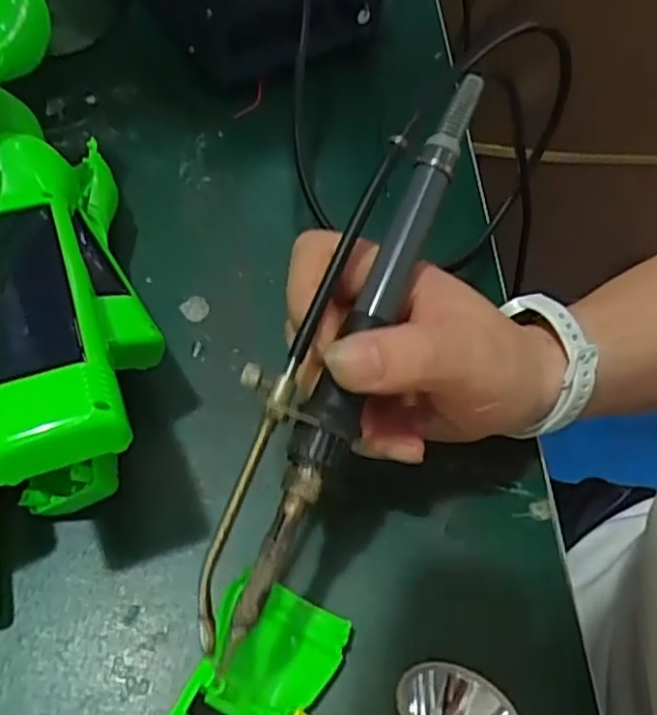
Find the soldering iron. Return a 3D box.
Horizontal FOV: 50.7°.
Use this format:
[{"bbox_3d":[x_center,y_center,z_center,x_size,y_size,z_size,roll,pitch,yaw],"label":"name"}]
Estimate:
[{"bbox_3d":[0.002,-0.008,0.230,0.034,0.014,0.204,23,77,9],"label":"soldering iron"}]

